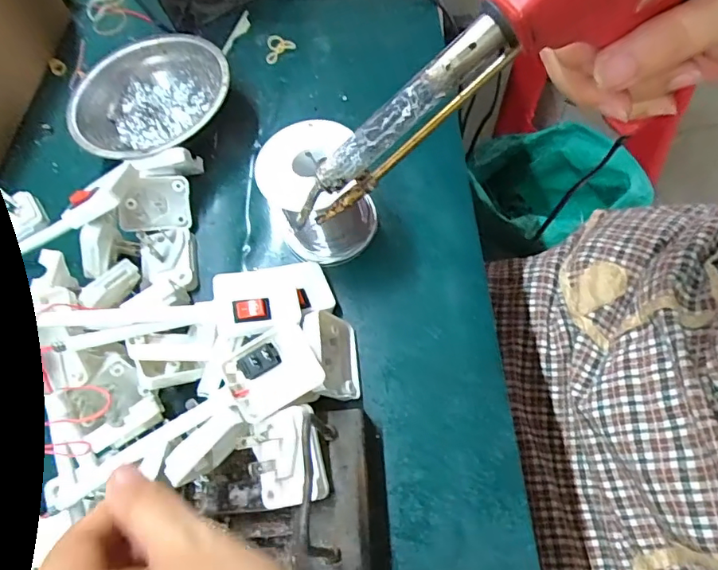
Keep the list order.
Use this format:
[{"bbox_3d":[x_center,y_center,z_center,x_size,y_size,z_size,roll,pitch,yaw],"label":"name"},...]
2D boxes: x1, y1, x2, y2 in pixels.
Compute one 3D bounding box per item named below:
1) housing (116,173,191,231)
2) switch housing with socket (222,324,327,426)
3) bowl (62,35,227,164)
[{"bbox_3d":[-0.146,-0.059,0.361,0.046,0.017,0.037,-5,99,-4],"label":"housing"},{"bbox_3d":[-0.046,0.043,0.265,0.047,0.013,0.041,-29,64,-7],"label":"switch housing with socket"},{"bbox_3d":[-0.162,-0.143,0.400,0.123,0.040,0.120,-3,64,6],"label":"bowl"}]

